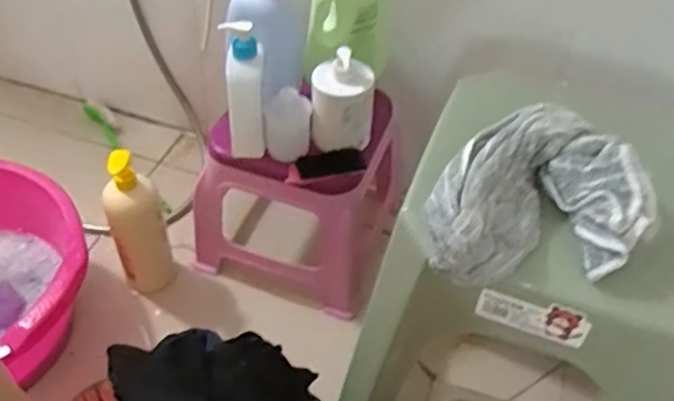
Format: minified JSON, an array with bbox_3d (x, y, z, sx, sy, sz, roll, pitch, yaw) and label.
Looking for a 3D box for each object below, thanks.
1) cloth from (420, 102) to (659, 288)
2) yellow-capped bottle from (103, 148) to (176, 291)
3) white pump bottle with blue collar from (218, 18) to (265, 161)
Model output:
[{"bbox_3d":[0.163,-0.008,0.555,0.191,0.057,0.153,0,48,-4],"label":"cloth"},{"bbox_3d":[-0.311,0.042,1.036,0.081,0.301,0.067,-19,52,-20],"label":"yellow-capped bottle"},{"bbox_3d":[-0.124,-0.146,0.890,0.054,0.186,0.055,0,48,-4],"label":"white pump bottle with blue collar"}]

